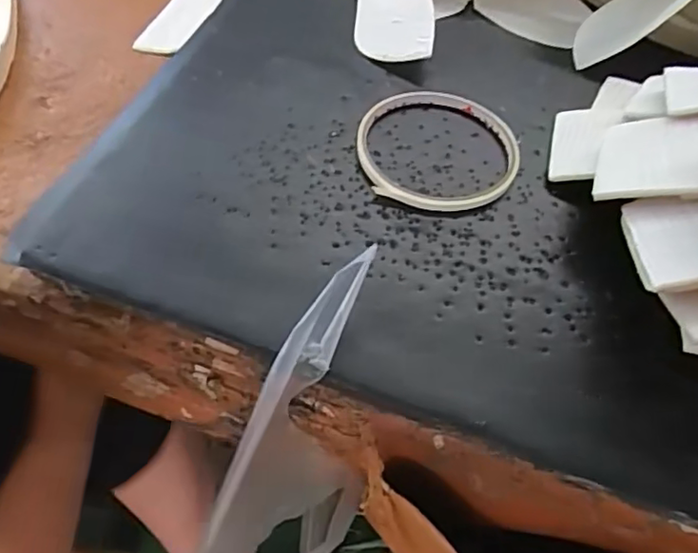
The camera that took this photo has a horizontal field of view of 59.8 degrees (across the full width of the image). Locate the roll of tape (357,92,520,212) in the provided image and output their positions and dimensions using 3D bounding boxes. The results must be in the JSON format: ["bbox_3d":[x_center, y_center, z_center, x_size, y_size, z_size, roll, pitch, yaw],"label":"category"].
[{"bbox_3d":[0.047,-0.068,0.321,0.084,0.006,0.083,2,57,-3],"label":"roll of tape"}]

